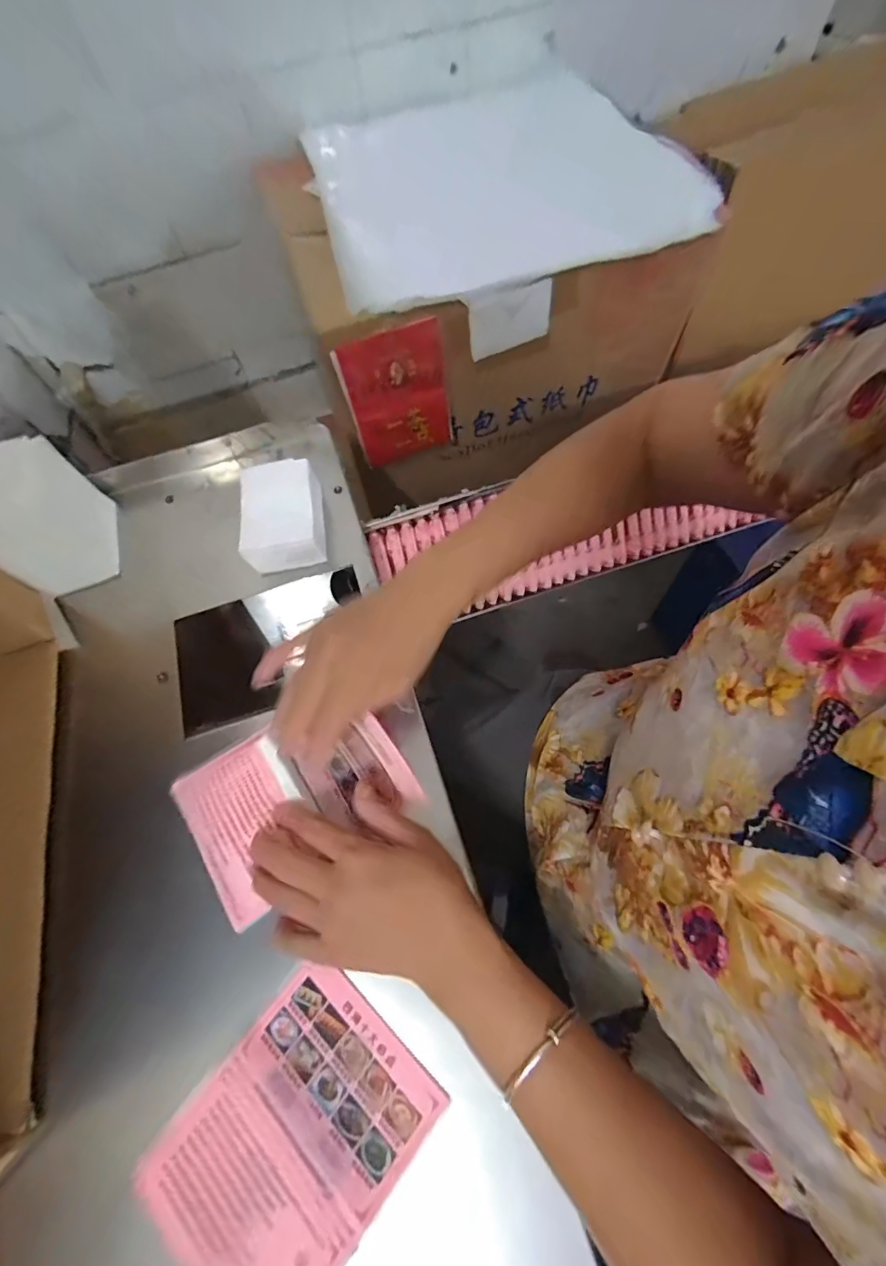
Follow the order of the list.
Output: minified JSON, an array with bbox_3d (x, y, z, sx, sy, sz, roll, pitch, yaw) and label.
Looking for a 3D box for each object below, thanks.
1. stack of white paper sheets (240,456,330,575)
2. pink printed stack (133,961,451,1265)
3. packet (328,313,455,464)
[{"bbox_3d":[-0.152,-0.111,0.451,0.073,0.059,0.098,-13,65,-1],"label":"stack of white paper sheets"},{"bbox_3d":[-0.090,0.303,0.280,0.119,0.014,0.149,37,74,19],"label":"pink printed stack"},{"bbox_3d":[-0.055,-0.294,0.585,0.125,0.161,0.018,-21,56,-3],"label":"packet"}]

